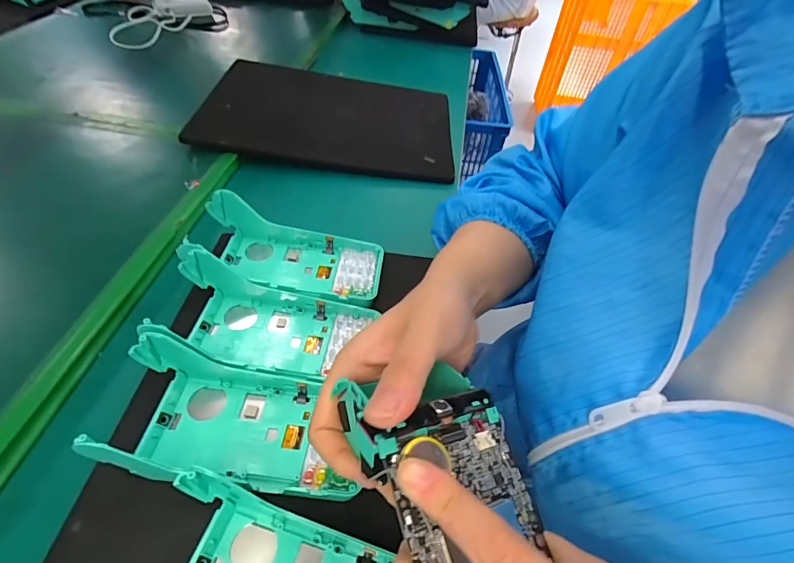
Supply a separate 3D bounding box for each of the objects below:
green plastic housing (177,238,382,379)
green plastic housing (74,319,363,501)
[{"bbox_3d":[-0.105,0.027,0.325,0.152,0.052,0.078,9,49,2],"label":"green plastic housing"},{"bbox_3d":[-0.113,0.086,0.274,0.165,0.053,0.081,7,49,1],"label":"green plastic housing"}]

